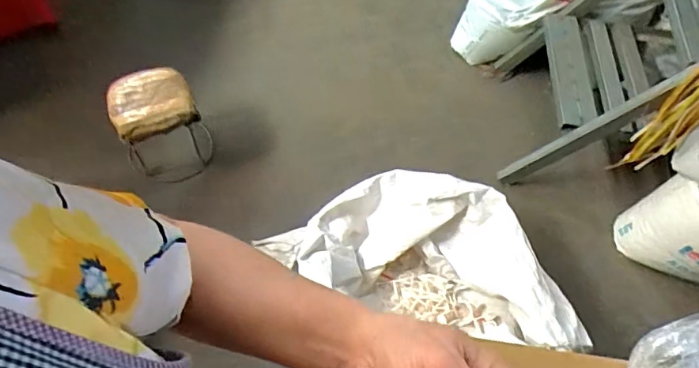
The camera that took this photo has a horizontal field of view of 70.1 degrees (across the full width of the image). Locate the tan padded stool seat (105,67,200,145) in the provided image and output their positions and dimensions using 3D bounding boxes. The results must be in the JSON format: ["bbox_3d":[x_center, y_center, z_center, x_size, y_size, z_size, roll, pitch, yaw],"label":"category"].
[{"bbox_3d":[-0.590,-0.236,1.481,0.237,0.082,0.212,-28,65,-19],"label":"tan padded stool seat"}]

